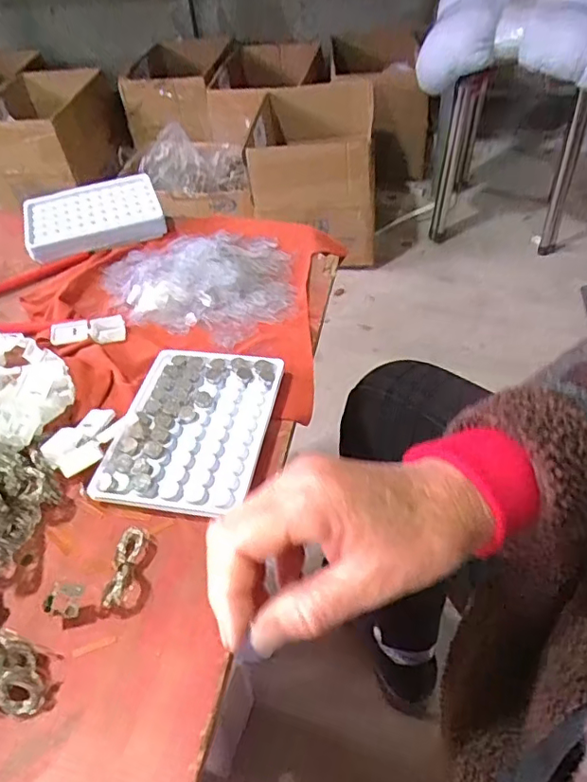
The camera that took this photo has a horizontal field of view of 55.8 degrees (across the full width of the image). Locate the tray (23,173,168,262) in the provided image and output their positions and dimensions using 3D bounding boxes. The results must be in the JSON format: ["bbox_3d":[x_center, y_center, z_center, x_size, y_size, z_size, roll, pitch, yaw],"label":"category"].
[{"bbox_3d":[-0.205,-0.182,0.569,0.132,0.024,0.102,-16,47,-9],"label":"tray"}]

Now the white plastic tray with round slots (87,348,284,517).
[{"bbox_3d":[-0.065,0.022,0.366,0.091,0.015,0.128,5,47,12],"label":"white plastic tray with round slots"}]

